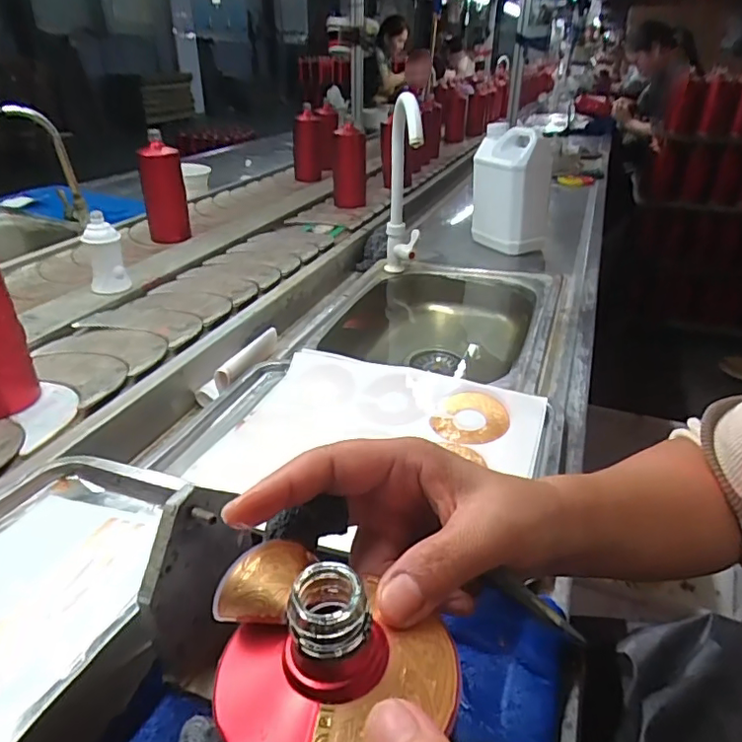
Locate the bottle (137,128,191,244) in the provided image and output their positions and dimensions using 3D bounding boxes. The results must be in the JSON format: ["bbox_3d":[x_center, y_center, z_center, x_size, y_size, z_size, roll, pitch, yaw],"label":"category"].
[{"bbox_3d":[-0.440,-0.390,1.199,0.083,0.213,0.085,-10,37,-21],"label":"bottle"}]

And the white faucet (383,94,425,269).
[{"bbox_3d":[0.057,-0.293,0.946,0.059,0.310,0.161,5,34,0],"label":"white faucet"}]

